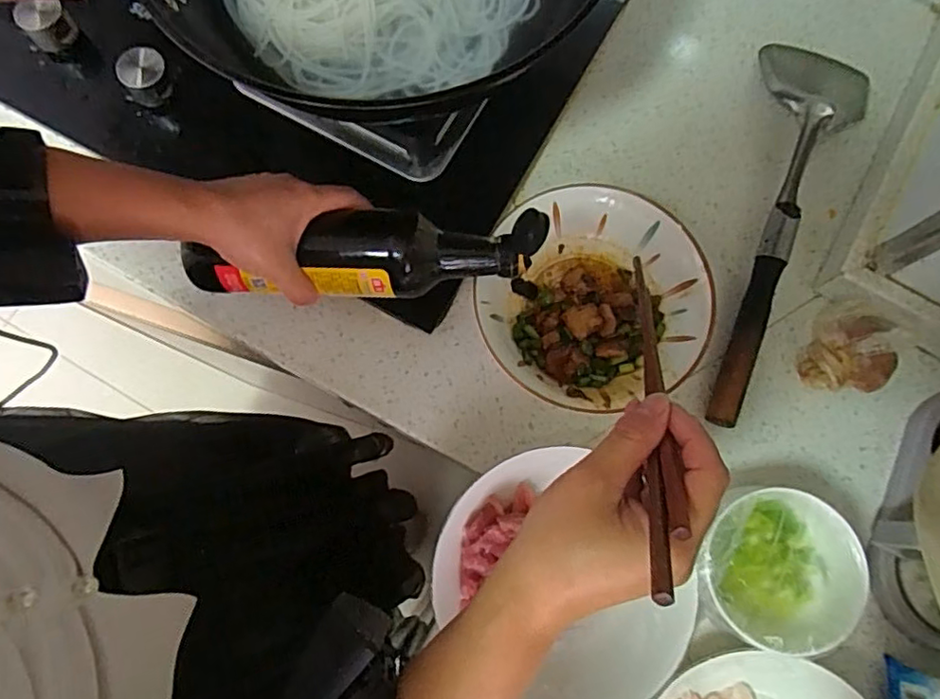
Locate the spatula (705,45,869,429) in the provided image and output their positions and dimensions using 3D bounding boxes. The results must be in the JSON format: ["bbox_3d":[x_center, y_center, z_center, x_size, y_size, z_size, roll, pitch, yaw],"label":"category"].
[{"bbox_3d":[0.261,-0.105,0.498,0.089,0.038,0.361,17,77,4],"label":"spatula"}]

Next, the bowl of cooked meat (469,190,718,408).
[{"bbox_3d":[0.093,-0.038,0.476,0.172,0.053,0.166,0,77,0],"label":"bowl of cooked meat"}]

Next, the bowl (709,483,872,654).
[{"bbox_3d":[0.212,0.153,0.427,0.102,0.055,0.102,0,77,0],"label":"bowl"}]

